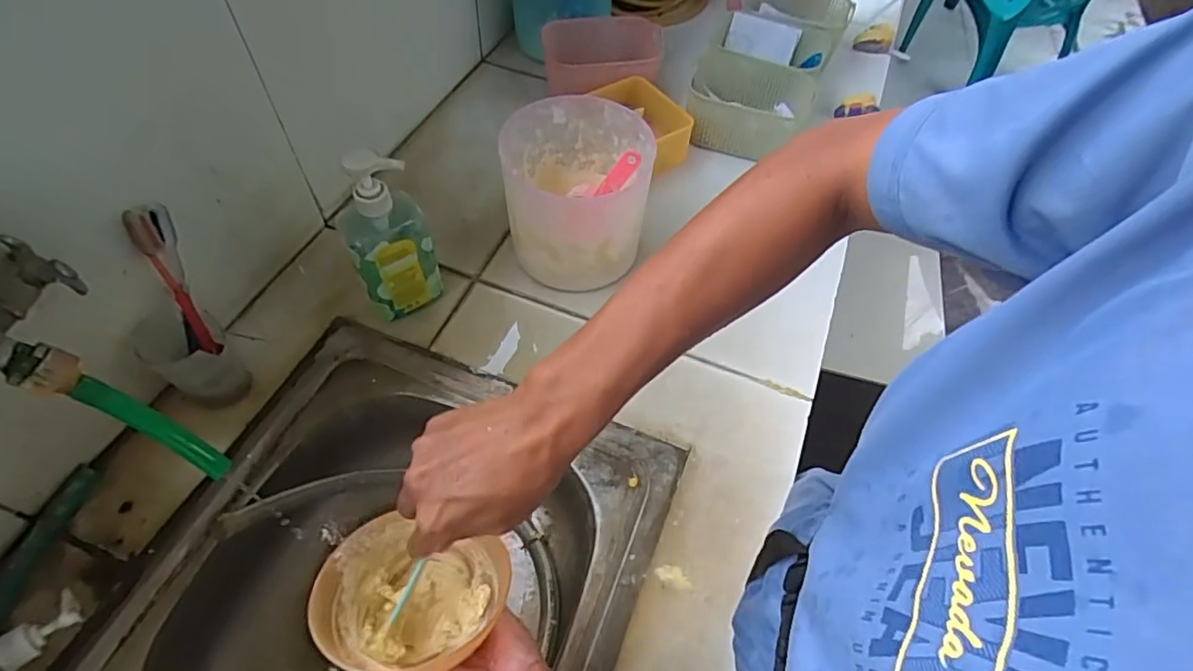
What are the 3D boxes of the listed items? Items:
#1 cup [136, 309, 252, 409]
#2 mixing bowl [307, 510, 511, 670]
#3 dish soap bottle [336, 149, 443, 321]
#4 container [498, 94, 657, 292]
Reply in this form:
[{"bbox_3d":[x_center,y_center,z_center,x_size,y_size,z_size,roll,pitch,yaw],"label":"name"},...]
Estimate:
[{"bbox_3d":[-0.377,0.025,0.565,0.068,0.096,0.066,1,55,-2],"label":"cup"},{"bbox_3d":[-0.138,0.195,0.443,0.132,0.063,0.111,20,49,-14],"label":"mixing bowl"},{"bbox_3d":[-0.207,-0.094,0.593,0.085,0.200,0.049,-33,63,-22],"label":"dish soap bottle"},{"bbox_3d":[-0.024,-0.154,0.675,0.151,0.152,0.160,1,55,-2],"label":"container"}]

